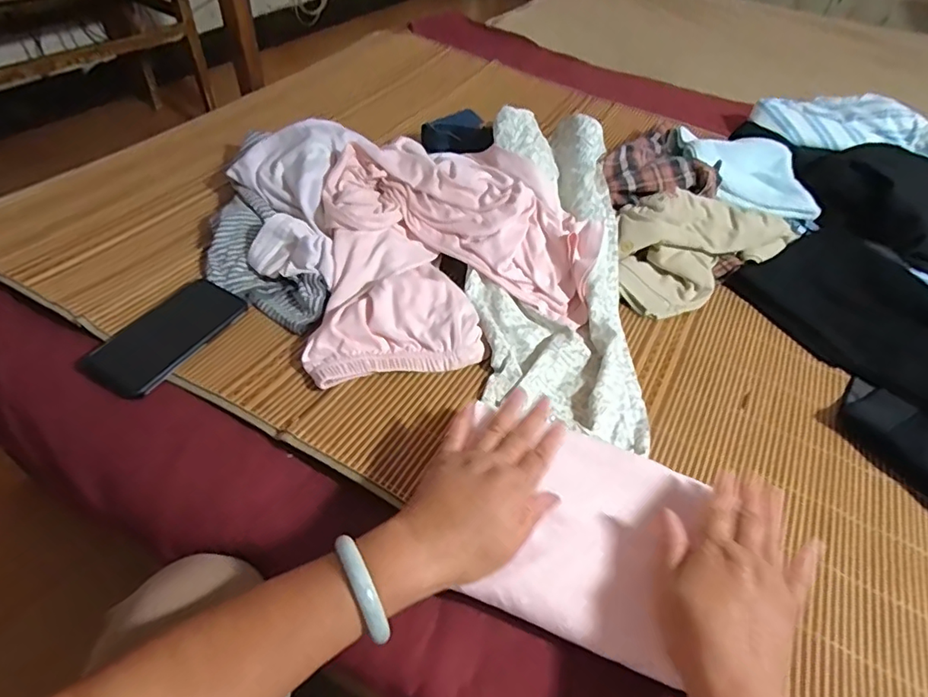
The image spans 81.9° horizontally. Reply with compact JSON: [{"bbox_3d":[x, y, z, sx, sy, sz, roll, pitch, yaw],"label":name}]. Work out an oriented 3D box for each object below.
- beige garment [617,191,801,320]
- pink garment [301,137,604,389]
[{"bbox_3d":[0.325,-0.161,0.759,0.302,0.078,0.160,-26,56,-26],"label":"beige garment"},{"bbox_3d":[-0.010,-0.129,0.678,0.358,0.082,0.357,-4,49,-9],"label":"pink garment"}]

